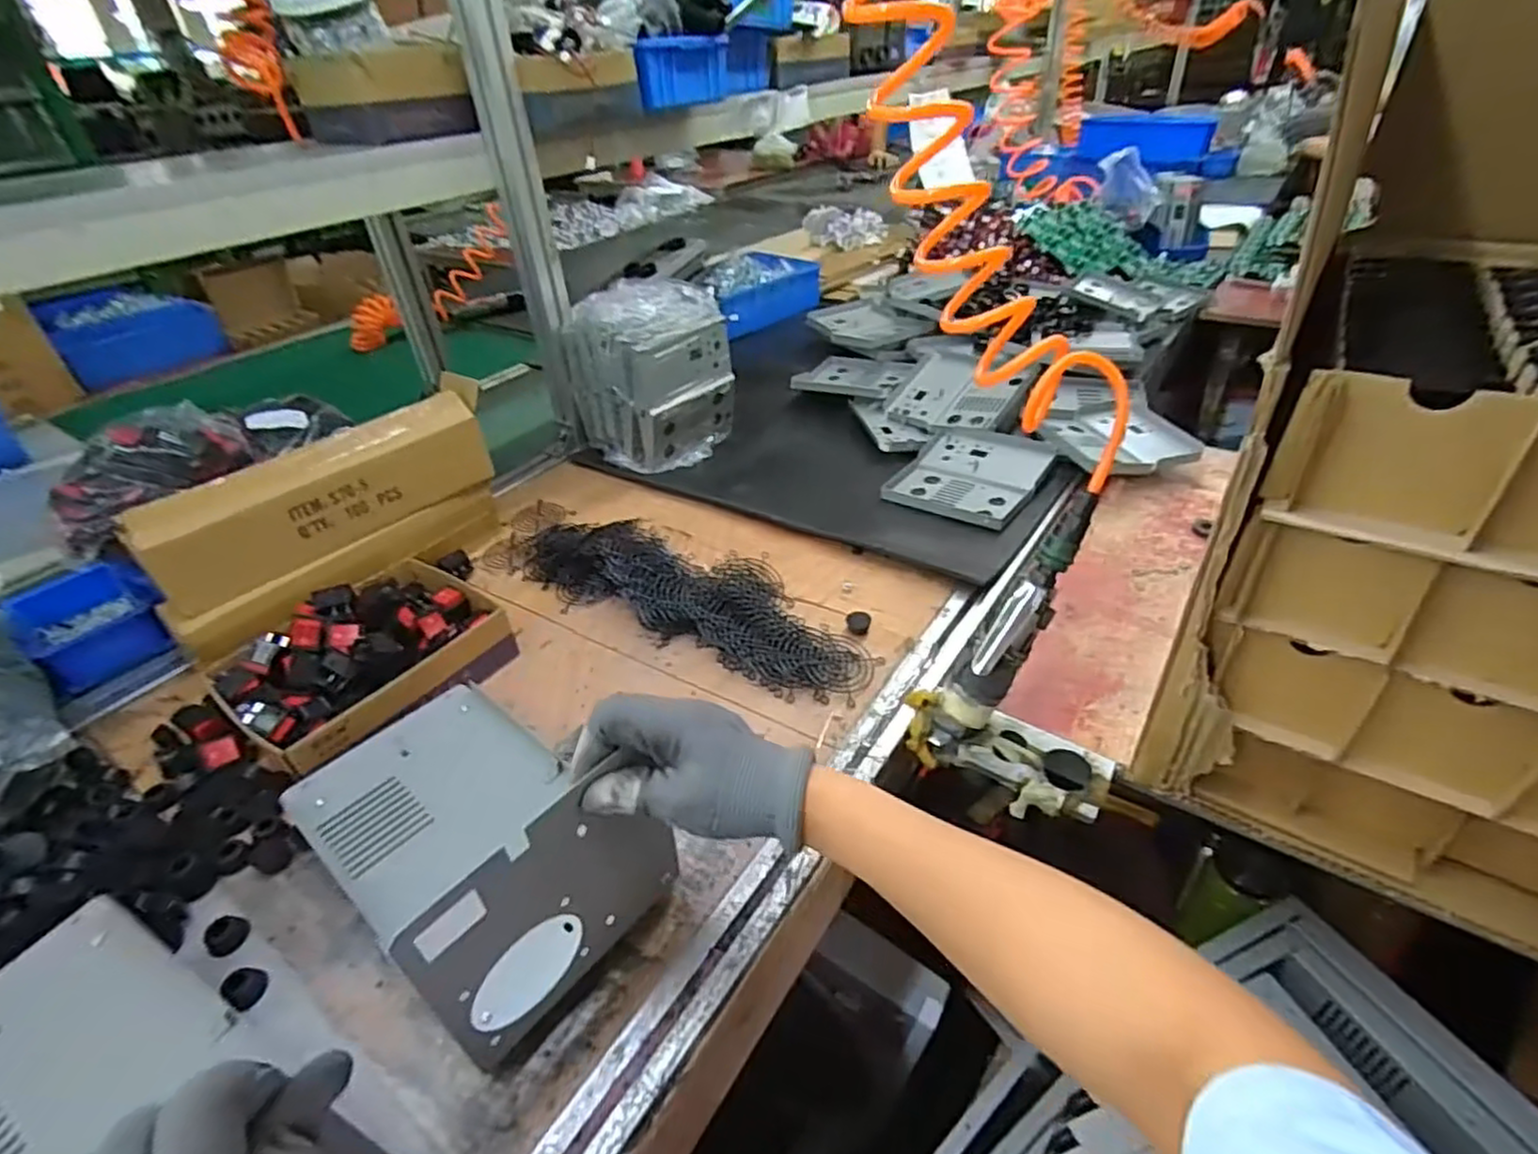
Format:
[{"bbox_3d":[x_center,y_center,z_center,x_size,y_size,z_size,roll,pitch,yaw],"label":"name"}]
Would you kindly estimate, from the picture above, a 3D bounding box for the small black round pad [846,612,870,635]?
[{"bbox_3d":[0.087,0.044,0.688,0.023,0.017,0.018,2,37,8],"label":"small black round pad"}]

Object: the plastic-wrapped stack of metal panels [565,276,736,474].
[{"bbox_3d":[-0.158,-0.280,0.967,0.156,0.211,0.158,27,47,35],"label":"plastic-wrapped stack of metal panels"}]

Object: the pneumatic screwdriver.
[{"bbox_3d":[0.196,0.019,0.534,0.031,0.174,0.029,9,20,-45],"label":"pneumatic screwdriver"}]

